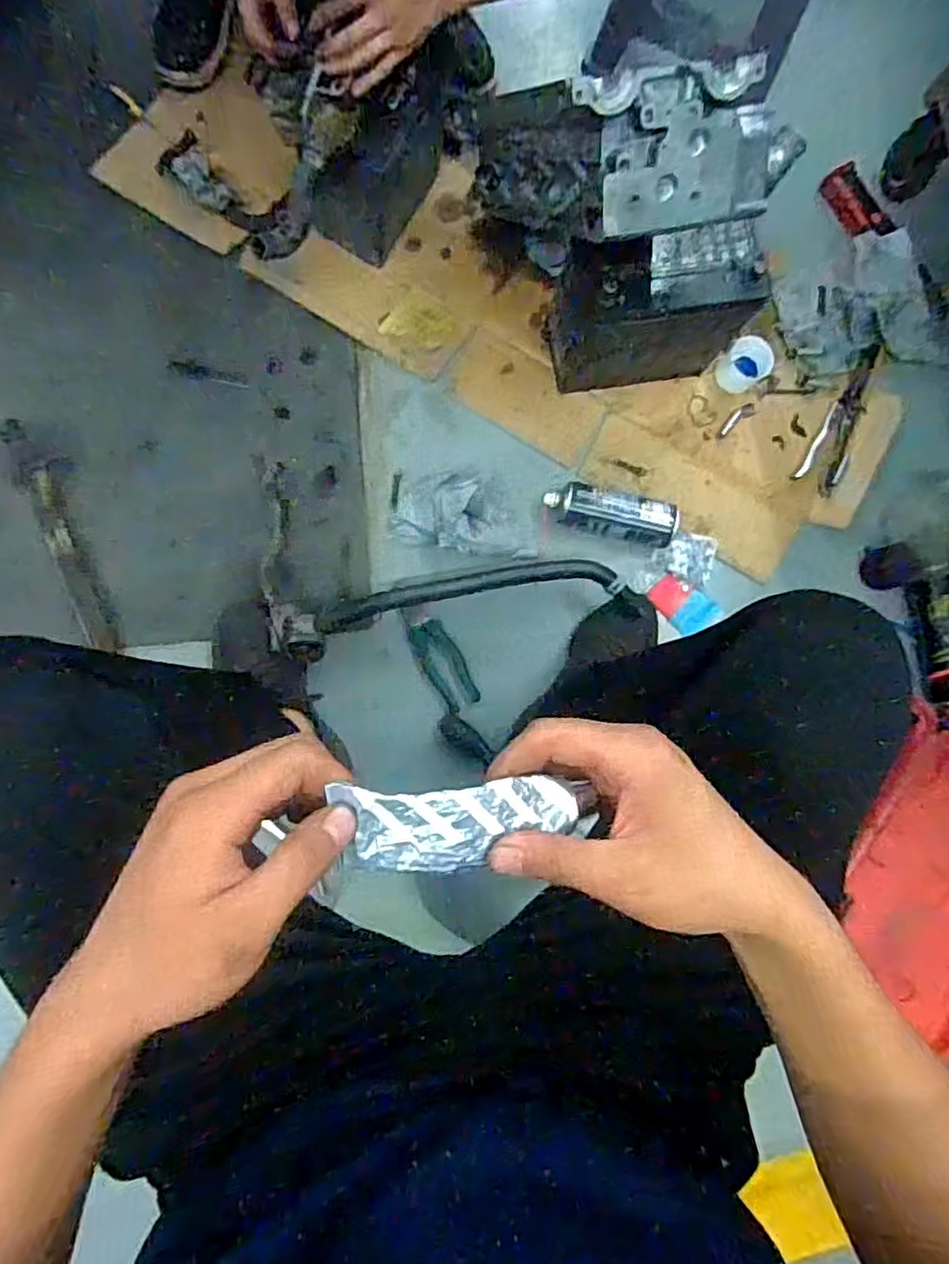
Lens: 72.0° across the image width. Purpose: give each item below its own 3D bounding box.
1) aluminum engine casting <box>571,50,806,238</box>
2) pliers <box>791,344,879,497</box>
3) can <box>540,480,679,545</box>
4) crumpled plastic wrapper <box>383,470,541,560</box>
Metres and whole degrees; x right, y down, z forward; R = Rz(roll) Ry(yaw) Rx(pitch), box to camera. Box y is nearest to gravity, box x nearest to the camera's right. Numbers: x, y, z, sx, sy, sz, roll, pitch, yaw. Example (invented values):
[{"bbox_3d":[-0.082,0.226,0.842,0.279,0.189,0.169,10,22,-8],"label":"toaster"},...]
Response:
[{"bbox_3d":[0.217,-0.491,0.662,0.220,0.132,0.075,-17,45,-10],"label":"aluminum engine casting"},{"bbox_3d":[0.574,-0.325,1.006,0.061,0.021,0.248,31,81,0],"label":"pliers"},{"bbox_3d":[0.194,-0.167,0.931,0.185,0.060,0.061,14,81,-3],"label":"can"},{"bbox_3d":[-0.013,-0.169,0.921,0.220,0.057,0.126,16,81,-3],"label":"crumpled plastic wrapper"}]

